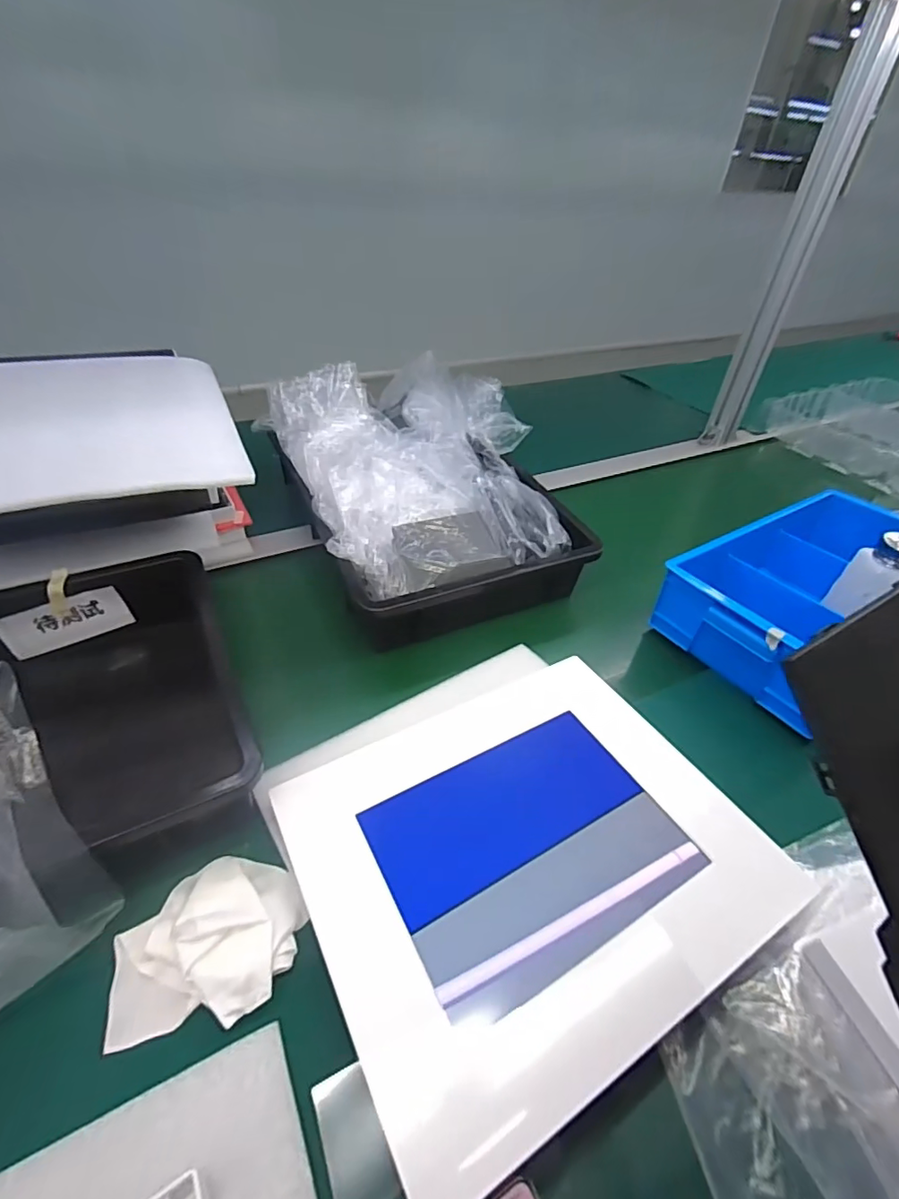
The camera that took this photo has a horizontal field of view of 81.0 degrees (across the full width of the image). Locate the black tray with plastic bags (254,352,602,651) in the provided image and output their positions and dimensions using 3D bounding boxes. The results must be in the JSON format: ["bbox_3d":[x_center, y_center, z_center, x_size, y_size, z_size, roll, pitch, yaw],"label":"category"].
[{"bbox_3d":[-0.034,-0.147,0.683,0.307,0.154,0.396,-14,44,-21],"label":"black tray with plastic bags"}]

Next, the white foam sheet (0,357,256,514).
[{"bbox_3d":[-0.389,-0.177,0.513,0.322,0.021,0.387,-15,44,-21],"label":"white foam sheet"}]

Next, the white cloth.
[{"bbox_3d":[-0.153,0.211,0.337,0.106,0.027,0.097,-3,41,-9],"label":"white cloth"}]

